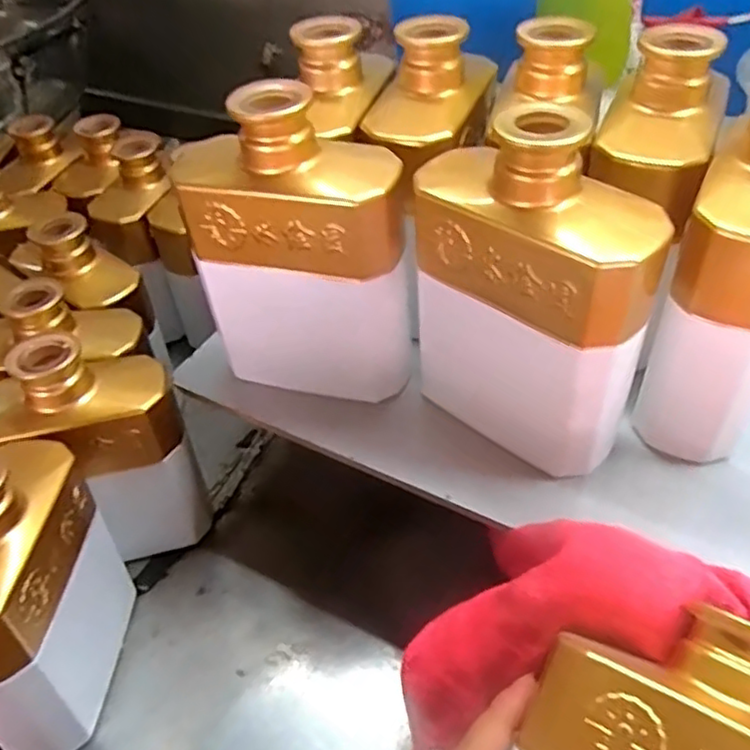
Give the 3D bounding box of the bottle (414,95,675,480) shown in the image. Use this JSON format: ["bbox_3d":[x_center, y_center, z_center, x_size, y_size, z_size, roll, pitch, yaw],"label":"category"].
[{"bbox_3d":[0.069,-0.036,0.309,0.109,0.154,0.054,33,59,30],"label":"bottle"}]

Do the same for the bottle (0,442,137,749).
[{"bbox_3d":[-0.178,0.113,0.350,0.056,0.164,0.120,0,44,5],"label":"bottle"}]

